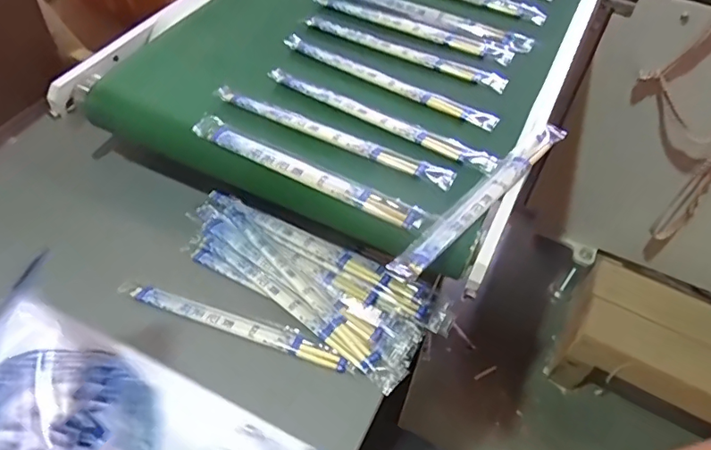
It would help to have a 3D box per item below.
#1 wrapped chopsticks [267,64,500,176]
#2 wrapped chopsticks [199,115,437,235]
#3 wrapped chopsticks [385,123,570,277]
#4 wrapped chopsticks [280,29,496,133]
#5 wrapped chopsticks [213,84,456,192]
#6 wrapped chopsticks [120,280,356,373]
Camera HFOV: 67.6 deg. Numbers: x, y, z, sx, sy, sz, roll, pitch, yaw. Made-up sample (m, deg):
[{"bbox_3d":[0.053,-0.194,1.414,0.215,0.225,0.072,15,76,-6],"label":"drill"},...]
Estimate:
[{"bbox_3d":[0.020,-0.101,0.479,0.228,0.006,0.023,27,54,18],"label":"wrapped chopsticks"},{"bbox_3d":[-0.039,-0.044,0.438,0.219,0.012,0.025,24,54,16],"label":"wrapped chopsticks"},{"bbox_3d":[0.106,-0.027,0.428,0.022,0.010,0.215,38,58,24],"label":"wrapped chopsticks"},{"bbox_3d":[0.028,-0.143,0.514,0.228,0.004,0.022,27,55,18],"label":"wrapped chopsticks"},{"bbox_3d":[-0.024,-0.081,0.462,0.229,0.006,0.021,22,53,15],"label":"wrapped chopsticks"},{"bbox_3d":[-0.102,0.082,0.445,0.207,0.009,0.021,16,52,10],"label":"wrapped chopsticks"}]

